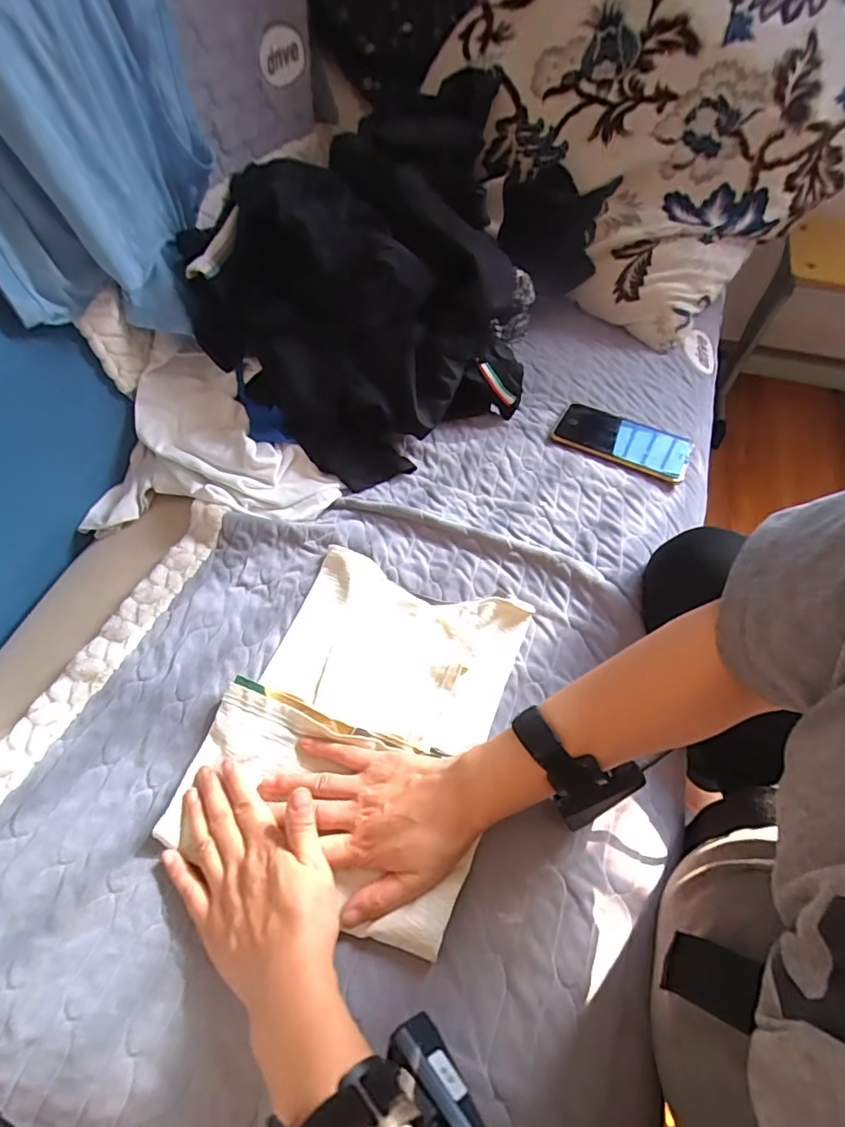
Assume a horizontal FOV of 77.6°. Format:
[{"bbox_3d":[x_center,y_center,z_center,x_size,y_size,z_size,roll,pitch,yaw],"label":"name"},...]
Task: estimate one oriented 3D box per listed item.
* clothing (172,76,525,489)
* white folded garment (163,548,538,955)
[{"bbox_3d":[-0.015,-0.352,0.660,0.482,0.245,0.306,-38,64,-23],"label":"clothing"},{"bbox_3d":[-0.050,0.131,0.465,0.231,0.021,0.291,17,58,11],"label":"white folded garment"}]

